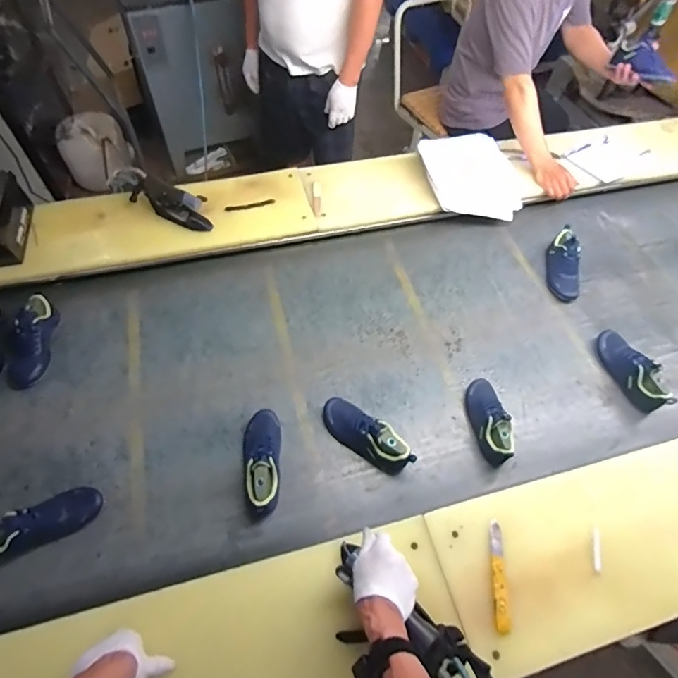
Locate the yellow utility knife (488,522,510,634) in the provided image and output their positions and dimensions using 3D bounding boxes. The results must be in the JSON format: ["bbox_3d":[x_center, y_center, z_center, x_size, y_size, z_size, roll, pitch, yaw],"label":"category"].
[{"bbox_3d":[0.273,0.401,0.737,0.024,0.018,0.168,5,57,1],"label":"yellow utility knife"}]

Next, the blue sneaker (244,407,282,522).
[{"bbox_3d":[-0.156,0.235,0.859,0.077,0.076,0.214,-3,57,-4],"label":"blue sneaker"}]

